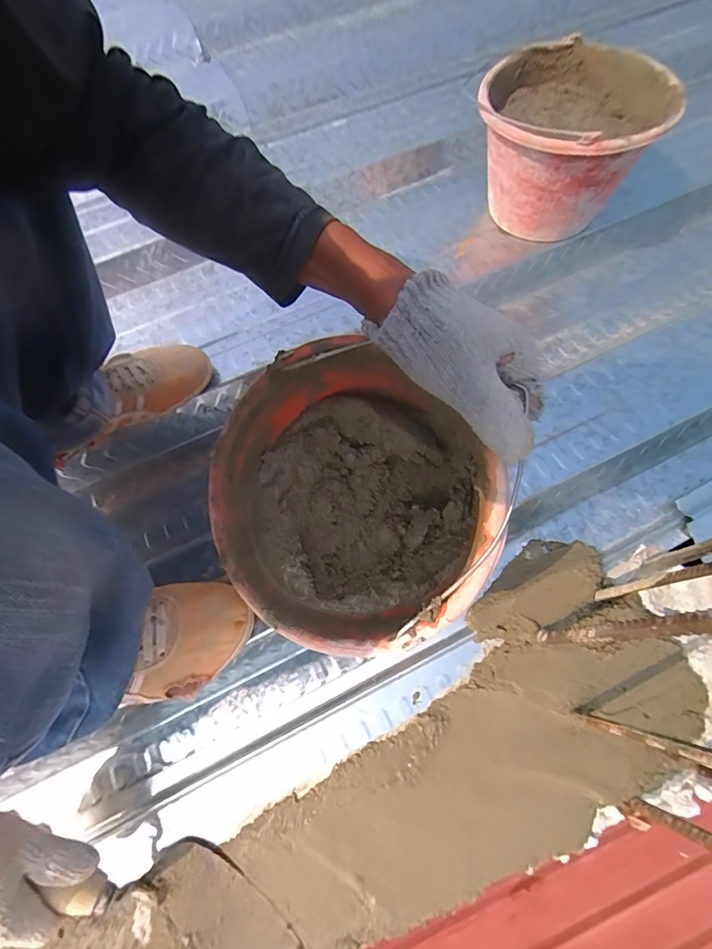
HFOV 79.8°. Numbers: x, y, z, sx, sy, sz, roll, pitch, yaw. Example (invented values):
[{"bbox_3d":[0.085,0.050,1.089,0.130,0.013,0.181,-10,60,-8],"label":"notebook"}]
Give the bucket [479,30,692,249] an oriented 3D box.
[{"bbox_3d":[0.283,-0.466,0.604,0.228,0.167,0.228,-1,67,3],"label":"bucket"}]

